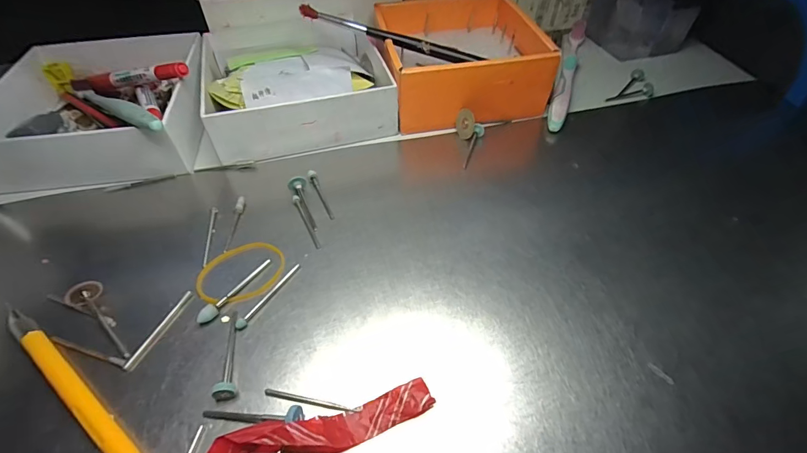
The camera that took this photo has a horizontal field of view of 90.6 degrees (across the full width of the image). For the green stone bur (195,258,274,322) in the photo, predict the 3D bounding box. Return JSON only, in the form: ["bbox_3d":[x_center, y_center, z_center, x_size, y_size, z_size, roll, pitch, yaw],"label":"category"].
[{"bbox_3d":[-0.088,0.033,0.210,0.005,0.007,0.047,26,55,21],"label":"green stone bur"}]

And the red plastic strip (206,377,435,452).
[{"bbox_3d":[-0.035,0.083,0.161,0.096,0.013,0.020,-17,52,-14],"label":"red plastic strip"}]

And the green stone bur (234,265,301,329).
[{"bbox_3d":[-0.070,0.036,0.209,0.004,0.004,0.044,26,55,21],"label":"green stone bur"}]

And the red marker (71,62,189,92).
[{"bbox_3d":[-0.212,-0.112,0.305,0.138,0.013,0.011,6,47,29],"label":"red marker"}]

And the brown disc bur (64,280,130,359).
[{"bbox_3d":[-0.149,0.048,0.199,0.015,0.010,0.049,-37,71,-27],"label":"brown disc bur"}]

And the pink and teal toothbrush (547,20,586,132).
[{"bbox_3d":[0.147,-0.140,0.355,0.014,0.011,0.185,17,52,14],"label":"pink and teal toothbrush"}]

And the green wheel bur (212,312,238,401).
[{"bbox_3d":[-0.080,0.057,0.187,0.009,0.009,0.044,-6,50,-5],"label":"green wheel bur"}]

